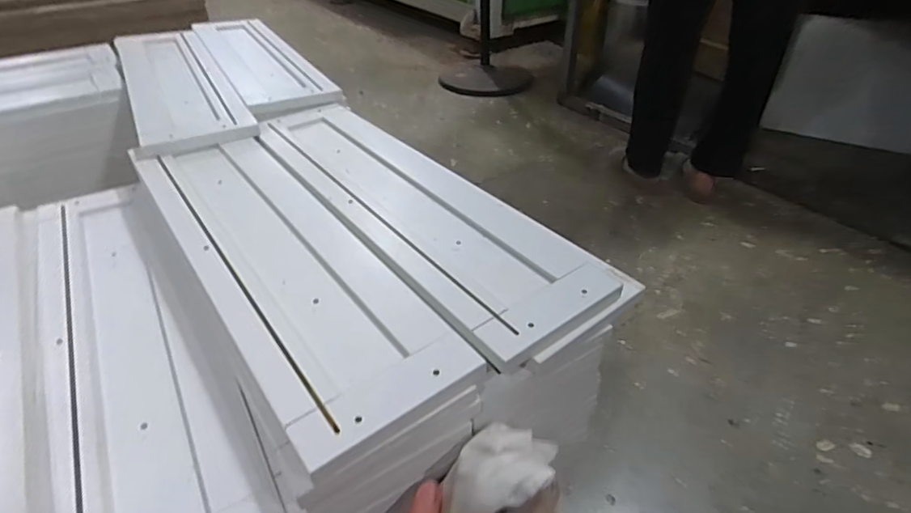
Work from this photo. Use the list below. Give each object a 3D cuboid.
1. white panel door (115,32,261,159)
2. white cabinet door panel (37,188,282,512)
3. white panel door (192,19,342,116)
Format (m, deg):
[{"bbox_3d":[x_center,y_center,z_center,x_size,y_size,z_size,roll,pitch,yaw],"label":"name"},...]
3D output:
[{"bbox_3d":[-0.458,-0.298,0.831,0.143,0.017,0.534,-20,42,-22],"label":"white panel door"},{"bbox_3d":[-0.309,0.068,0.467,0.122,0.021,0.517,-22,46,-27],"label":"white cabinet door panel"},{"bbox_3d":[-0.370,-0.372,0.934,0.139,0.023,0.540,-21,42,-23],"label":"white panel door"}]

